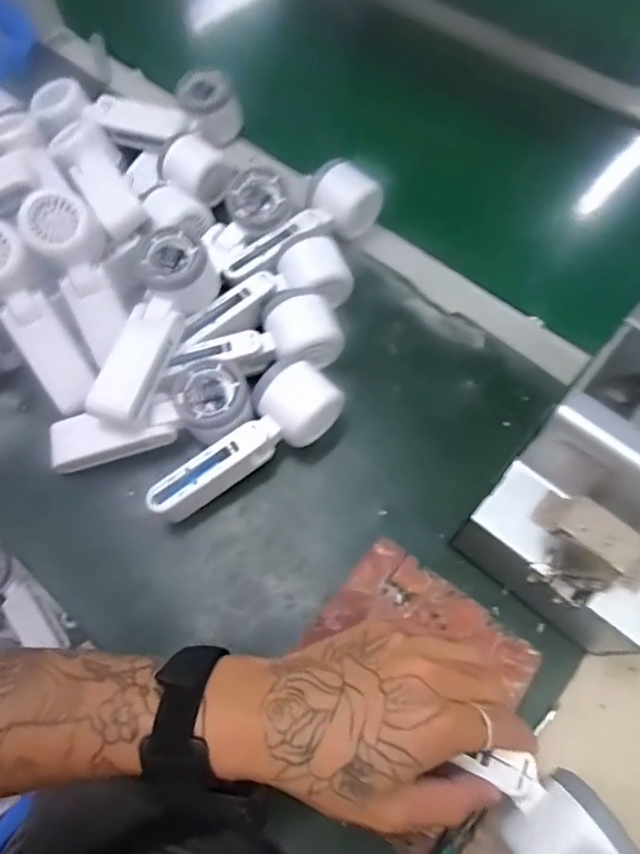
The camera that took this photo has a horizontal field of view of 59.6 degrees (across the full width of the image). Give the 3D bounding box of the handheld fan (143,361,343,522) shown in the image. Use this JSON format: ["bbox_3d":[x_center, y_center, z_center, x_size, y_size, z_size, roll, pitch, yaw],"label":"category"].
[{"bbox_3d":[-0.058,0.016,0.441,0.161,0.056,0.055,-41,71,-17],"label":"handheld fan"}]

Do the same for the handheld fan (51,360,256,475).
[{"bbox_3d":[-0.135,0.001,0.453,0.164,0.050,0.065,-18,66,-8],"label":"handheld fan"}]

